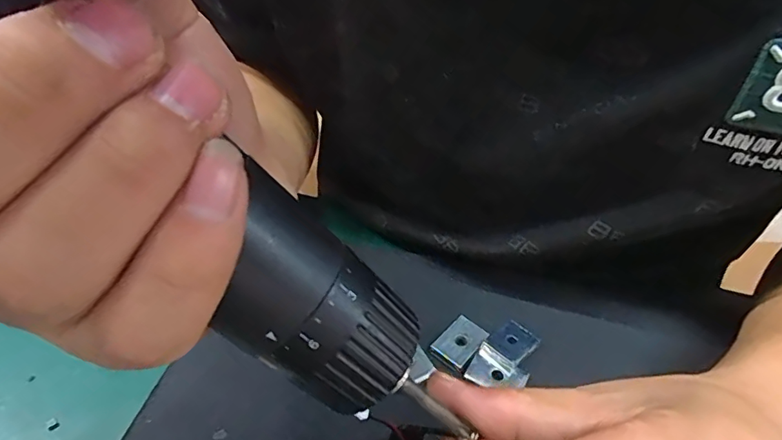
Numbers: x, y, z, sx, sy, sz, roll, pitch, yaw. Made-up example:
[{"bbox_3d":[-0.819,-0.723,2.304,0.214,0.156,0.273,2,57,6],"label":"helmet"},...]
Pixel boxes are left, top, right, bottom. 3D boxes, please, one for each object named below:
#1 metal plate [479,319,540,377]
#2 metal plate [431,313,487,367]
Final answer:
[{"bbox_3d":[0.062,0.066,0.256,0.029,0.004,0.020,-32,48,-31],"label":"metal plate"},{"bbox_3d":[0.036,0.064,0.259,0.019,0.004,0.026,31,62,35],"label":"metal plate"}]

